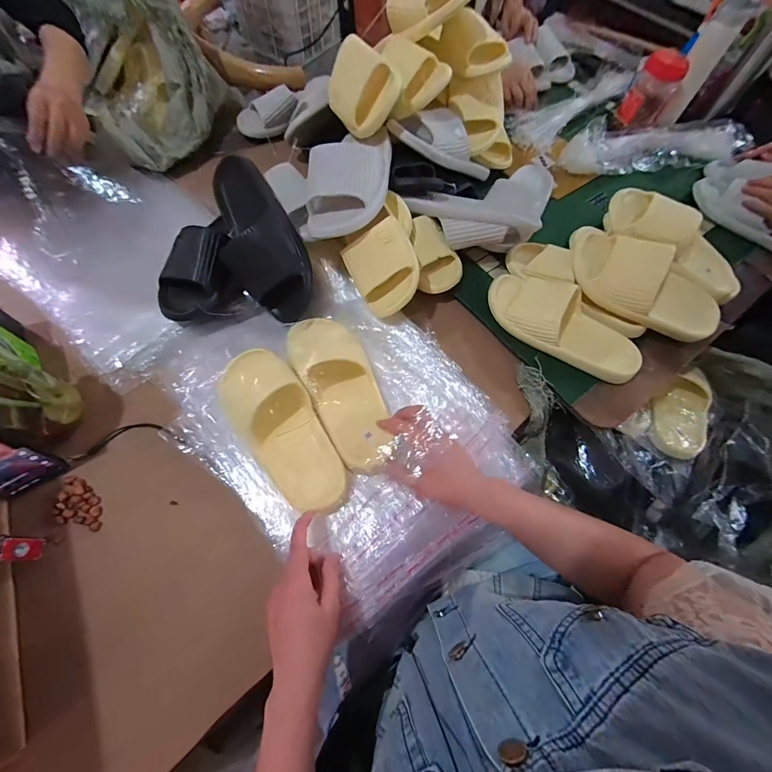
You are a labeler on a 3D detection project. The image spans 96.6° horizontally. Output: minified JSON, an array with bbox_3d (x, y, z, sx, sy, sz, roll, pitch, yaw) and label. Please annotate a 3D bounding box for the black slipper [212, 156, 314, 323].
[{"bbox_3d":[-0.194,-0.222,0.520,0.123,0.064,0.257,-27,84,19],"label":"black slipper"}]

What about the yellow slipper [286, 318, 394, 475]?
[{"bbox_3d":[-0.059,0.004,0.477,0.094,0.070,0.235,-24,83,-12],"label":"yellow slipper"}]

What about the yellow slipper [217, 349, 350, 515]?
[{"bbox_3d":[-0.134,0.053,0.449,0.091,0.056,0.238,-32,83,-15],"label":"yellow slipper"}]

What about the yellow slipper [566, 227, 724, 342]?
[{"bbox_3d":[0.409,-0.161,0.552,0.263,0.061,0.111,34,109,6],"label":"yellow slipper"}]

